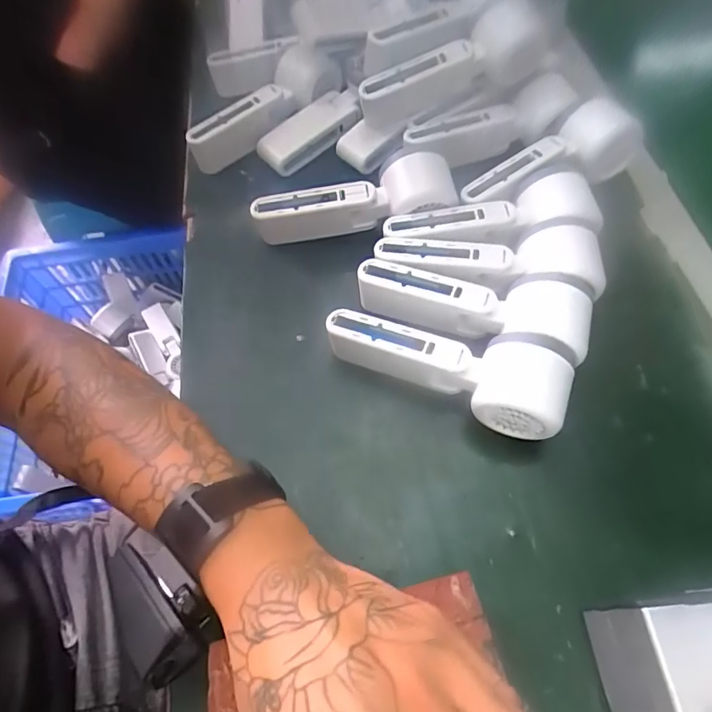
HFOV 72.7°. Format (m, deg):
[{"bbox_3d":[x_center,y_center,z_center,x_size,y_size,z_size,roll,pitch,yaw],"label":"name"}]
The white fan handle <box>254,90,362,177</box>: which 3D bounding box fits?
[{"bbox_3d":[-0.043,-0.212,0.459,0.100,0.031,0.036,-33,64,2],"label":"white fan handle"}]

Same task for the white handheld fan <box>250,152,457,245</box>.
[{"bbox_3d":[-0.004,-0.128,0.401,0.164,0.052,0.049,-11,61,13],"label":"white handheld fan"}]

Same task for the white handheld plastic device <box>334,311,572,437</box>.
[{"bbox_3d":[0.059,0.007,0.332,0.160,0.056,0.049,17,63,11],"label":"white handheld plastic device"}]

